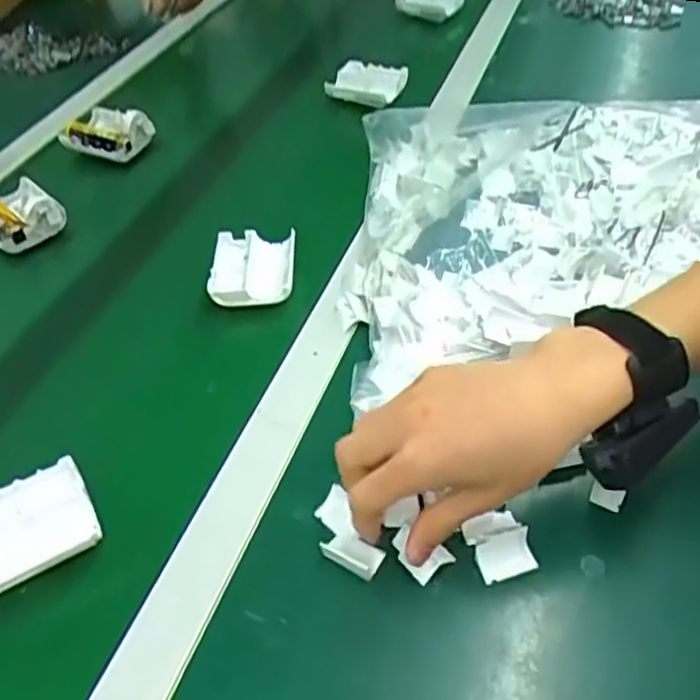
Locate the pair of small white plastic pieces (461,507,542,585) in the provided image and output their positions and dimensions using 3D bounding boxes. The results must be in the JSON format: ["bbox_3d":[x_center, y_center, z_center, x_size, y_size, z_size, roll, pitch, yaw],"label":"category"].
[{"bbox_3d":[0.089,0.115,0.414,0.033,0.007,0.038,-22,65,-2],"label":"pair of small white plastic pieces"}]

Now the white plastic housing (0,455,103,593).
[{"bbox_3d":[-0.200,0.108,0.431,0.079,0.012,0.066,-25,49,-19],"label":"white plastic housing"}]

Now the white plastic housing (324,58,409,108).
[{"bbox_3d":[0.018,-0.323,0.847,0.089,0.035,0.054,19,49,17],"label":"white plastic housing"}]

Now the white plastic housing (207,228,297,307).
[{"bbox_3d":[-0.083,-0.071,0.599,0.069,0.017,0.083,-2,46,2],"label":"white plastic housing"}]

